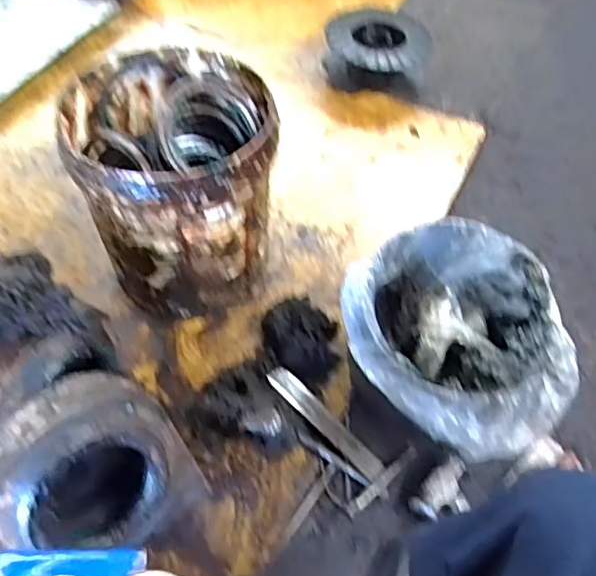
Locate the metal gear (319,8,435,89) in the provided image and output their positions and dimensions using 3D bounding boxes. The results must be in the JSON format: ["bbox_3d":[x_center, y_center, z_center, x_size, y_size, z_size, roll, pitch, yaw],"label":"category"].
[{"bbox_3d":[0.191,-0.576,1.408,0.248,0.109,0.228,17,56,9],"label":"metal gear"}]

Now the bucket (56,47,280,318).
[{"bbox_3d":[-0.188,-0.154,0.944,0.292,0.350,0.299,-9,54,-9],"label":"bucket"}]

